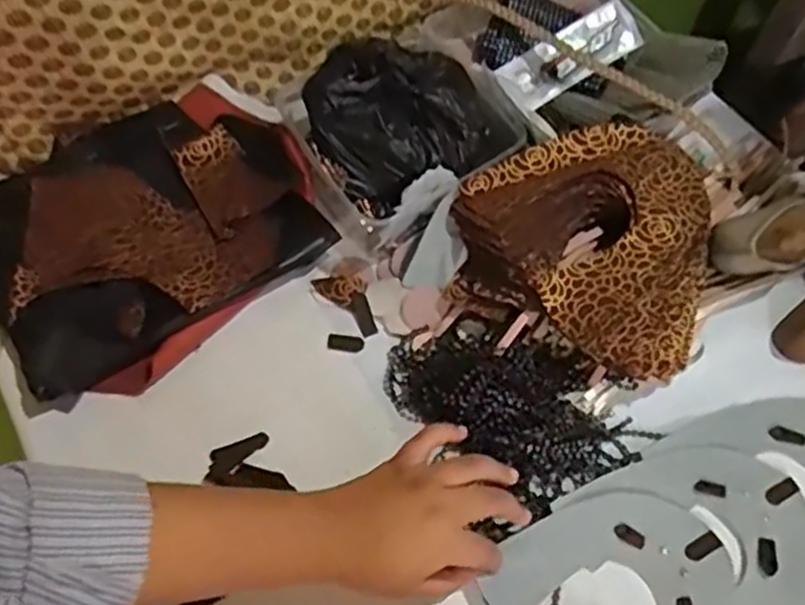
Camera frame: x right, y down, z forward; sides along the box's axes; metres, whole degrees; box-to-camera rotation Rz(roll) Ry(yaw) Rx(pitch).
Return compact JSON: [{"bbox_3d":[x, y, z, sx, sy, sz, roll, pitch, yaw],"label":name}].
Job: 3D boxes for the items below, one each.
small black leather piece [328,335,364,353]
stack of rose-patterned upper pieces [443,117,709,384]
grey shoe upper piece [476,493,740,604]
[{"bbox_3d":[-0.043,0.031,0.558,0.027,0.006,0.012,1,58,-3],"label":"small black leather piece"},{"bbox_3d":[0.144,-0.052,0.549,0.189,0.066,0.177,30,61,14],"label":"stack of rose-patterned upper pieces"},{"bbox_3d":[0.146,0.190,0.474,0.149,0.010,0.136,-31,65,-21],"label":"grey shoe upper piece"}]

